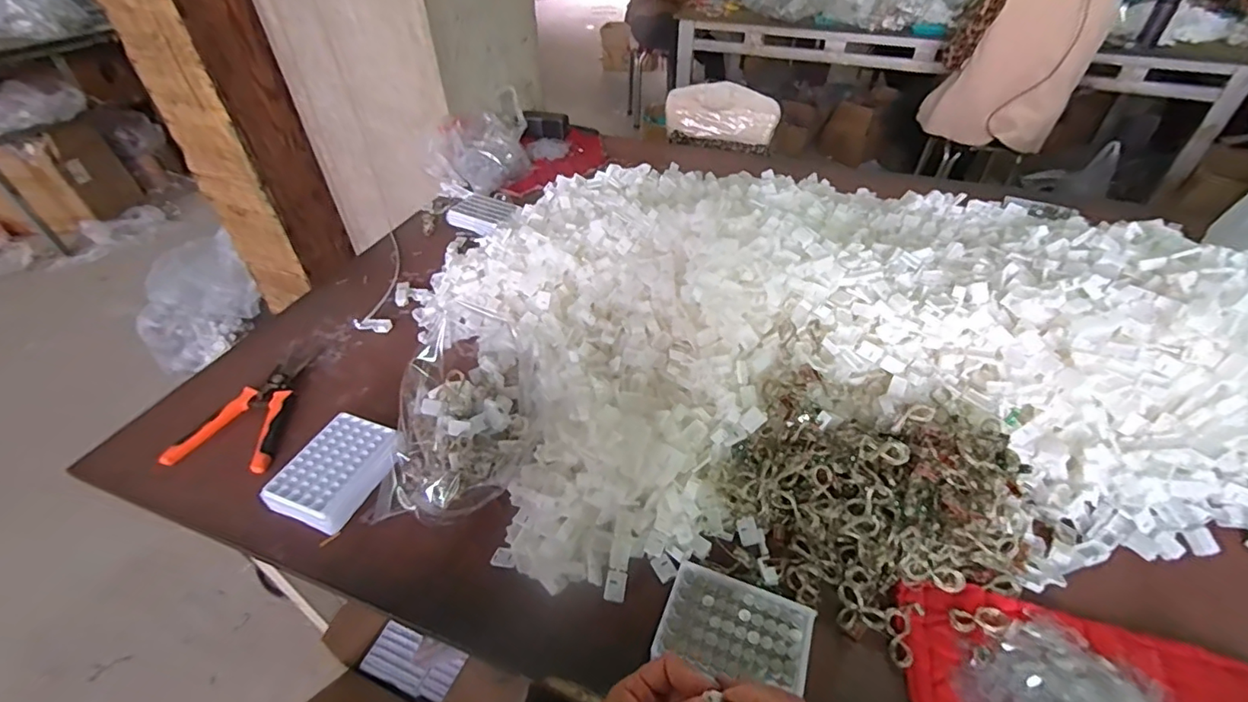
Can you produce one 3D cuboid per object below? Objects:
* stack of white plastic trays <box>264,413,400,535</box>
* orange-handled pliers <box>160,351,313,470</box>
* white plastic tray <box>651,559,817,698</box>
[{"bbox_3d":[-0.328,0.138,0.616,0.098,0.032,0.132,19,46,21],"label":"stack of white plastic trays"},{"bbox_3d":[-0.480,0.071,0.714,0.131,0.018,0.201,5,43,7],"label":"orange-handled pliers"},{"bbox_3d":[0.103,0.255,0.492,0.130,0.018,0.088,15,45,17],"label":"white plastic tray"}]

